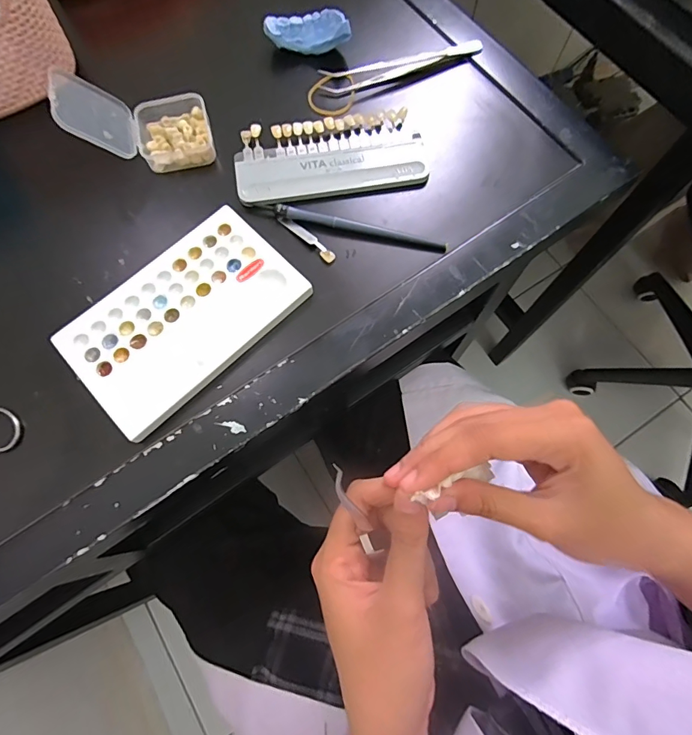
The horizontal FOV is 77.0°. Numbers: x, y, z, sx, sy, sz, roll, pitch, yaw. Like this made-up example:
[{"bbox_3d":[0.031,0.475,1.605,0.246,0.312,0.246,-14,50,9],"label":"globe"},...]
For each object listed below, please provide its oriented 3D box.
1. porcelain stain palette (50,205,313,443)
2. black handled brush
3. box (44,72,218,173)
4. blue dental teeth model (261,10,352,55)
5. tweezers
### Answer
[{"bbox_3d":[-0.109,-0.036,0.298,0.095,0.010,0.152,43,77,13],"label":"porcelain stain palette"},{"bbox_3d":[0.004,-0.104,0.322,0.142,0.010,0.010,12,72,4],"label":"black handled brush"},{"bbox_3d":[-0.152,-0.185,0.320,0.092,0.057,0.055,-11,72,-3],"label":"box"},{"bbox_3d":[-0.031,-0.284,0.366,0.071,0.025,0.022,6,72,2],"label":"blue dental teeth model"},{"bbox_3d":[0.049,-0.260,0.372,0.145,0.017,0.020,-19,73,-6],"label":"tweezers"}]

